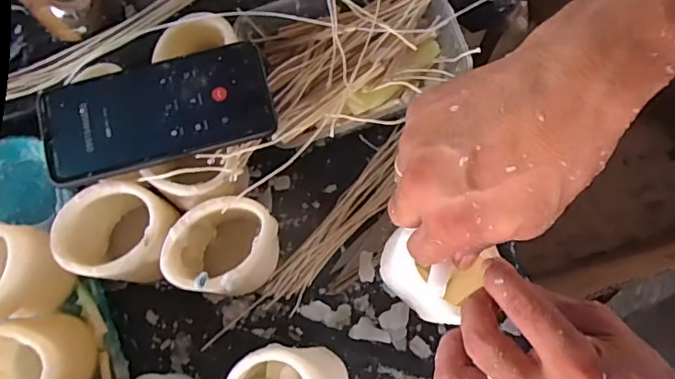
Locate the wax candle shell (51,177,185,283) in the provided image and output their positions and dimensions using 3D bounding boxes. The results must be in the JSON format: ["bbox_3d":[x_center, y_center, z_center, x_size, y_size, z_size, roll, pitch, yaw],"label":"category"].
[{"bbox_3d":[-0.156,0.035,0.395,0.066,0.080,0.074,36,78,10],"label":"wax candle shell"}]

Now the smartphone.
[{"bbox_3d":[-0.127,-0.054,0.373,0.156,0.015,0.073,-14,75,-3],"label":"smartphone"}]

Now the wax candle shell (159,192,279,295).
[{"bbox_3d":[-0.082,0.045,0.397,0.074,0.083,0.066,-2,74,0],"label":"wax candle shell"}]

